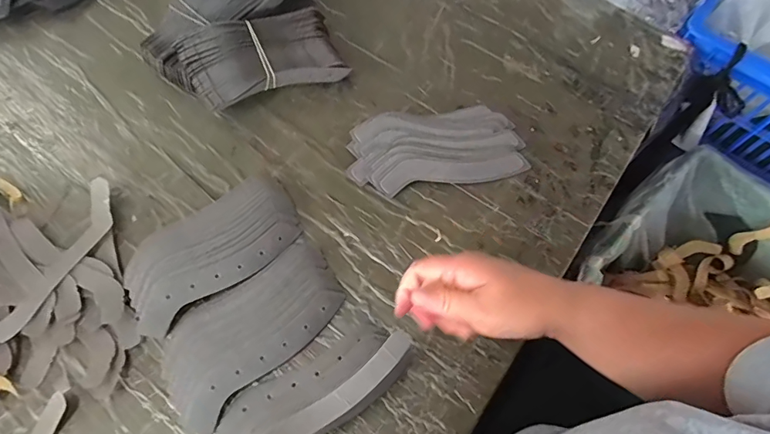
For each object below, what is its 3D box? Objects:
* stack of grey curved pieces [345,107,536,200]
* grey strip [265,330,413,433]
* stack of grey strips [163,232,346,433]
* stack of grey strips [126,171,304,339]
[{"bbox_3d":[0.057,-0.078,0.498,0.188,0.017,0.094,-9,65,-7],"label":"stack of grey curved pieces"},{"bbox_3d":[-0.037,0.135,0.319,0.143,0.007,0.027,-36,71,-17],"label":"grey strip"},{"bbox_3d":[-0.122,0.095,0.408,0.173,0.013,0.095,-40,73,-19],"label":"stack of grey strips"},{"bbox_3d":[-0.169,0.024,0.435,0.174,0.019,0.096,-34,71,-17],"label":"stack of grey strips"}]

